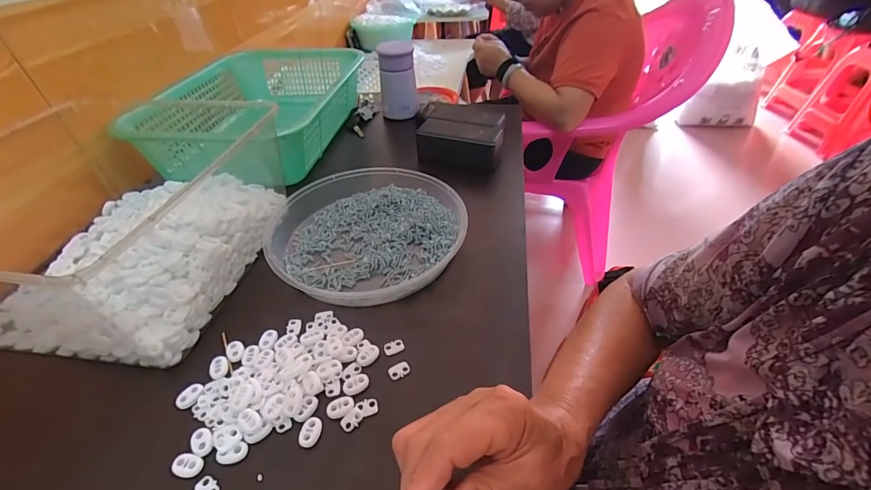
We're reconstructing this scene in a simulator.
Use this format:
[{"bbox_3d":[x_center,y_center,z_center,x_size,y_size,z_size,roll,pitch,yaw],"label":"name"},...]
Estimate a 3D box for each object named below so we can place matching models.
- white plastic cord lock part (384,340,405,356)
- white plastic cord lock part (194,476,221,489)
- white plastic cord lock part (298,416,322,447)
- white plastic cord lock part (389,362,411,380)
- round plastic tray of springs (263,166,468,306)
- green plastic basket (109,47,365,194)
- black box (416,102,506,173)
[{"bbox_3d":[-0.039,0.097,0.371,0.019,0.004,0.013,-13,44,-15],"label":"white plastic cord lock part"},{"bbox_3d":[-0.168,0.179,0.285,0.020,0.004,0.014,24,47,24],"label":"white plastic cord lock part"},{"bbox_3d":[-0.101,0.149,0.312,0.016,0.004,0.022,7,42,7],"label":"white plastic cord lock part"},{"bbox_3d":[-0.033,0.113,0.352,0.019,0.004,0.013,-22,47,-23],"label":"white plastic cord lock part"},{"bbox_3d":[-0.088,-0.021,0.474,0.226,0.036,0.226,0,42,0],"label":"round plastic tray of springs"},{"bbox_3d":[-0.303,-0.242,0.669,0.299,0.105,0.384,6,42,9],"label":"green plastic basket"},{"bbox_3d":[0.044,-0.176,0.635,0.132,0.058,0.129,9,42,9],"label":"black box"}]

